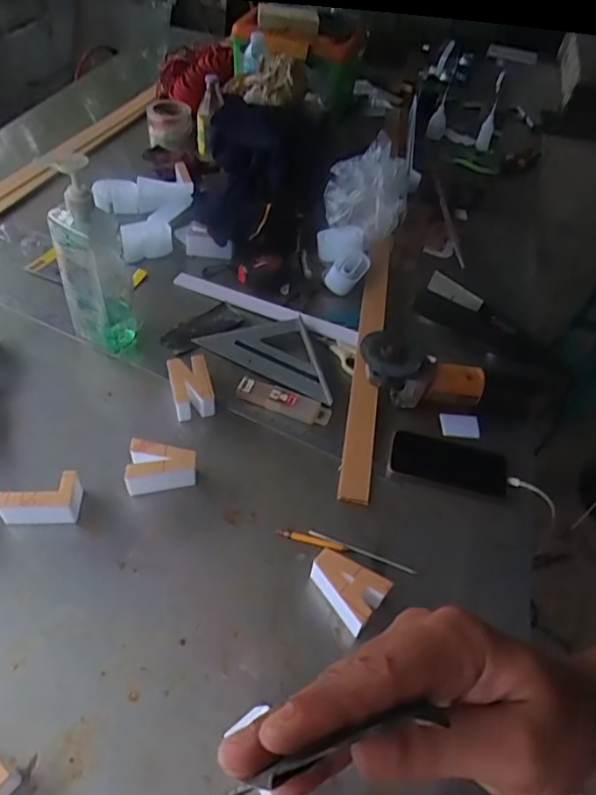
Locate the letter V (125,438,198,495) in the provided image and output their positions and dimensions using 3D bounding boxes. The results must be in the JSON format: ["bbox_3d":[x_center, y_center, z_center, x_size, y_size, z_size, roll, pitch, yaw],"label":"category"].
[{"bbox_3d":[-0.171,0.088,0.707,0.084,0.052,0.061,4,50,-5],"label":"letter V"}]

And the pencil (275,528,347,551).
[{"bbox_3d":[0.016,0.174,0.684,0.086,0.008,0.010,14,48,6],"label":"pencil"}]

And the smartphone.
[{"bbox_3d":[0.209,0.090,0.774,0.162,0.014,0.072,11,48,3],"label":"smartphone"}]

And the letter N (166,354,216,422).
[{"bbox_3d":[-0.152,-0.016,0.795,0.056,0.048,0.089,-9,53,-16],"label":"letter N"}]

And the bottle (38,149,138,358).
[{"bbox_3d":[-0.285,-0.189,0.782,0.093,0.278,0.068,-18,53,-21],"label":"bottle"}]

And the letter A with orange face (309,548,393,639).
[{"bbox_3d":[0.051,0.212,0.625,0.087,0.047,0.058,36,54,20],"label":"letter A with orange face"}]

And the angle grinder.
[{"bbox_3d":[0.221,-0.024,0.835,0.285,0.087,0.076,14,47,-14],"label":"angle grinder"}]

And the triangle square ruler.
[{"bbox_3d":[-0.032,-0.081,0.887,0.232,0.014,0.136,23,50,14],"label":"triangle square ruler"}]

